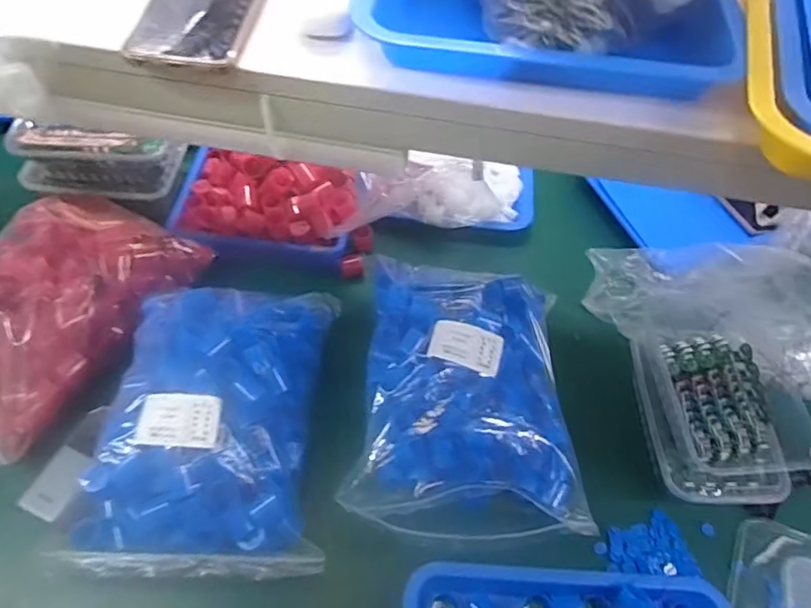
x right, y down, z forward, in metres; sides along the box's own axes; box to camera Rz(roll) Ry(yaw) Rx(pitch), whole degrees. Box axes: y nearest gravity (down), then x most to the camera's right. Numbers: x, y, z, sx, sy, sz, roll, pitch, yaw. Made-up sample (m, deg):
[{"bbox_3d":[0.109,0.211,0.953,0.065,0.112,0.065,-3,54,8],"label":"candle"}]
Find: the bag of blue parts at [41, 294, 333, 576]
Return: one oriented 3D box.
[{"bbox_3d":[-0.223,0.112,0.644,0.268,0.092,0.325,0,57,-3],"label":"bag of blue parts"}]

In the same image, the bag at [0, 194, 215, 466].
[{"bbox_3d":[-0.447,0.001,0.733,0.256,0.102,0.356,33,61,18],"label":"bag"}]

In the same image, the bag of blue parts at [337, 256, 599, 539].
[{"bbox_3d":[0.080,0.099,0.694,0.265,0.108,0.318,7,56,2],"label":"bag of blue parts"}]

